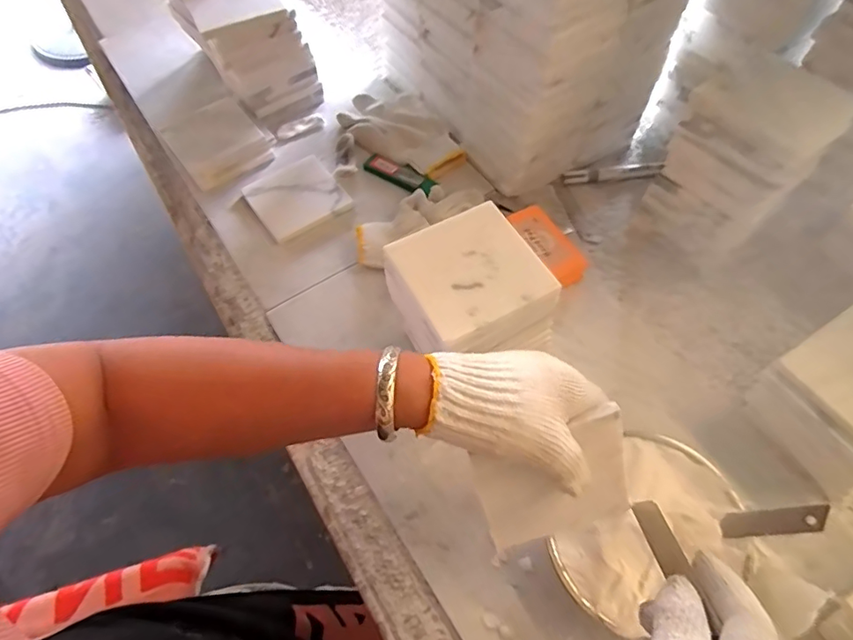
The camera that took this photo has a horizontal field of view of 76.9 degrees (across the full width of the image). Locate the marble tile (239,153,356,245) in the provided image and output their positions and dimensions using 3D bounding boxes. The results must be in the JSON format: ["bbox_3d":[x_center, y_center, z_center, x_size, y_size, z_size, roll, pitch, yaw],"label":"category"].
[{"bbox_3d":[-0.153,-0.145,0.633,0.099,0.007,0.104,-32,65,-16],"label":"marble tile"}]

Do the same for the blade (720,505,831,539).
[{"bbox_3d":[0.249,0.145,0.386,0.069,0.004,0.017,-23,57,36],"label":"blade"}]

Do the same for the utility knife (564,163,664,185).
[{"bbox_3d":[0.229,-0.181,0.660,0.118,0.010,0.020,-4,61,-1],"label":"utility knife"}]

